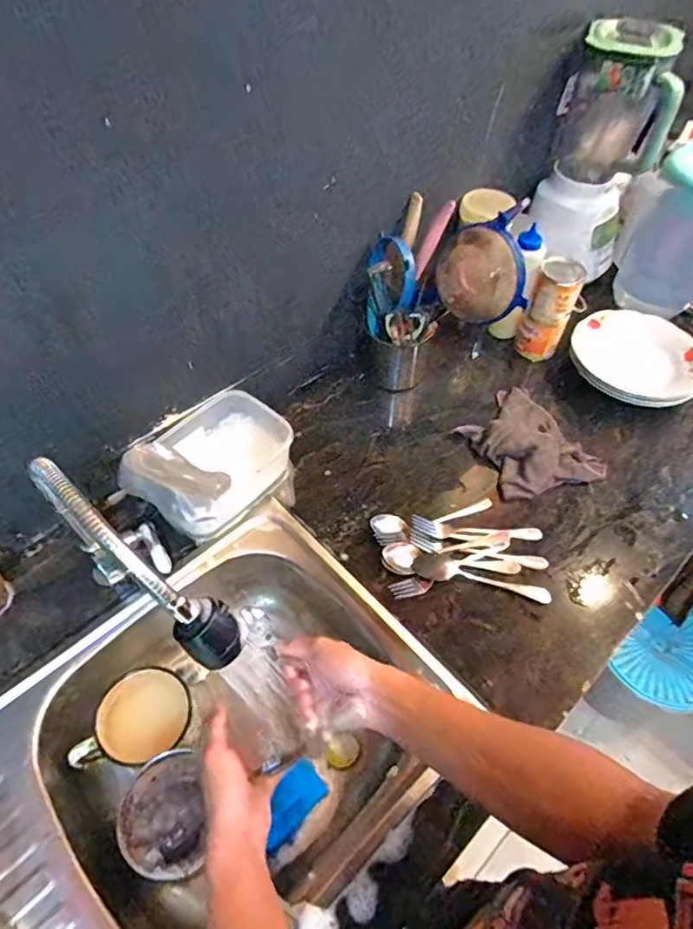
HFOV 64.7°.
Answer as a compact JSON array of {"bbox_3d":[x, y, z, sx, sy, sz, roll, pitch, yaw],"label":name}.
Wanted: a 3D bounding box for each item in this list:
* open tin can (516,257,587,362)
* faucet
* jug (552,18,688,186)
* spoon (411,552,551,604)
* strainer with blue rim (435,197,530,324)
[{"bbox_3d":[0.336,-0.253,0.914,0.067,0.159,0.067,1,54,-2],"label":"open tin can"},{"bbox_3d":[-0.190,0.098,0.530,0.057,0.259,0.261,-33,62,-24],"label":"faucet"},{"bbox_3d":[0.443,-0.581,0.897,0.179,0.218,0.131,23,56,14],"label":"jug"},{"bbox_3d":[0.175,0.146,0.711,0.176,0.014,0.038,11,54,8],"label":"spoon"},{"bbox_3d":[0.185,-0.263,0.728,0.132,0.147,0.046,28,57,17],"label":"strainer with blue rim"}]

